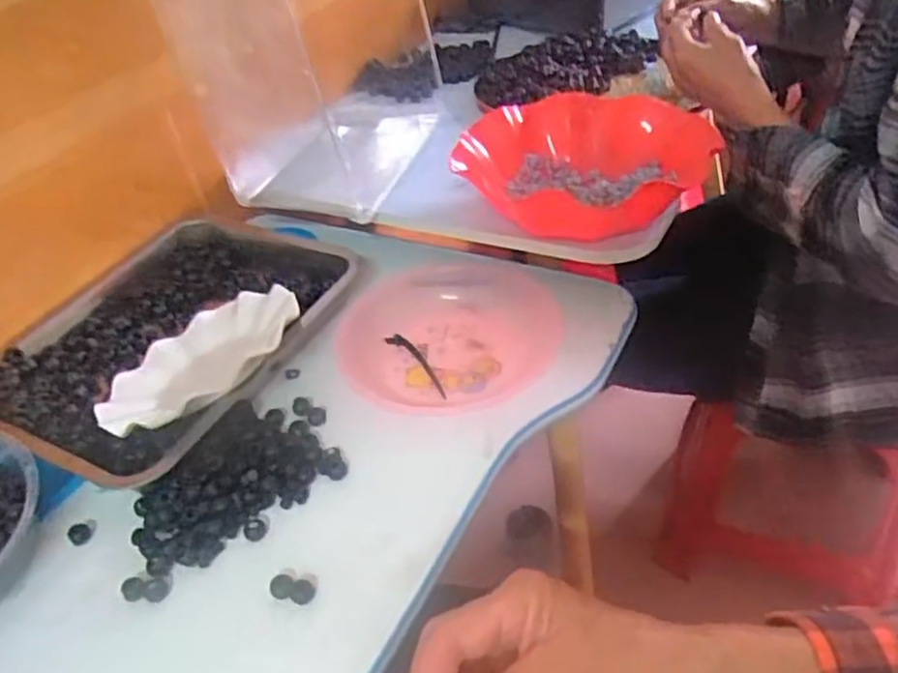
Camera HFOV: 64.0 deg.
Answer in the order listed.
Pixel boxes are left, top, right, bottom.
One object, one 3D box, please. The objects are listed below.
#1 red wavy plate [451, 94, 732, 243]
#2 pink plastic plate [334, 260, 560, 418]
[{"bbox_3d":[0.123,-0.164,0.676,0.204,0.062,0.223,-4,40,4],"label":"red wavy plate"},{"bbox_3d":[-0.001,-0.005,0.649,0.191,0.020,0.205,-4,40,4],"label":"pink plastic plate"}]

